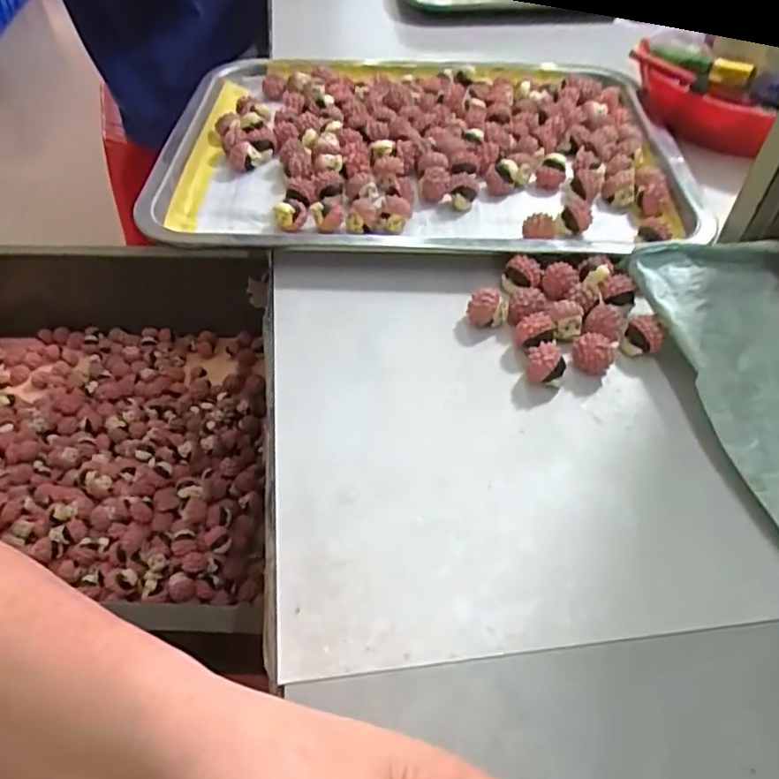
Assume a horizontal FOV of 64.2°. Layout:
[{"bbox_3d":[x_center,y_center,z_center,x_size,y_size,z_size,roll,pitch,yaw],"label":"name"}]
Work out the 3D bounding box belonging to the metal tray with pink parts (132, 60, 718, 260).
[{"bbox_3d":[0.024,-0.183,0.450,0.352,0.033,0.270,1,50,7],"label":"metal tray with pink parts"}]

